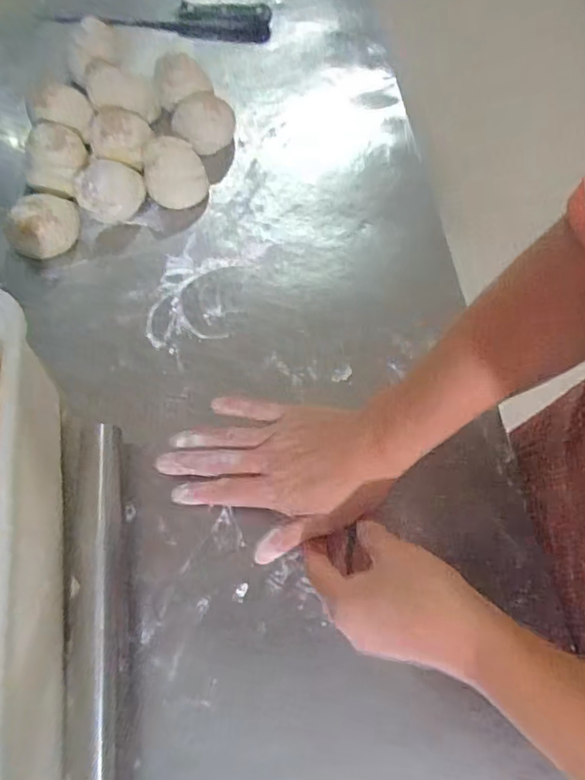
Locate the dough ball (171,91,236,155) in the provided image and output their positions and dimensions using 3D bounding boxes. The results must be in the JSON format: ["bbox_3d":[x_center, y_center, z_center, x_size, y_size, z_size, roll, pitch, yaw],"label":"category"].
[{"bbox_3d":[-0.093,-0.281,0.557,0.062,0.035,0.066,1,66,-2],"label":"dough ball"}]

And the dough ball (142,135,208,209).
[{"bbox_3d":[-0.117,-0.216,0.528,0.058,0.047,0.053,1,66,-2],"label":"dough ball"}]

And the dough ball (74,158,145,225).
[{"bbox_3d":[-0.176,-0.193,0.517,0.063,0.047,0.061,1,66,-2],"label":"dough ball"}]

